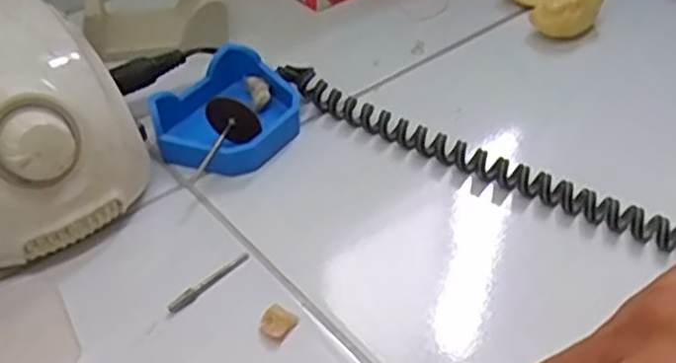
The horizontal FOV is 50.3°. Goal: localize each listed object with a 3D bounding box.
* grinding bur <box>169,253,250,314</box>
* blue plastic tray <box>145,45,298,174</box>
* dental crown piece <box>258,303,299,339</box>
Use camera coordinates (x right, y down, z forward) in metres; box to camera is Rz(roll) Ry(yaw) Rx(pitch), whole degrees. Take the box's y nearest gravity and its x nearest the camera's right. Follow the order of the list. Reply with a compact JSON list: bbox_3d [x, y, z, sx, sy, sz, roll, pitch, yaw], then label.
[{"bbox_3d":[-0.056,0.043,0.315,0.005,0.004,0.043,33,52,31],"label":"grinding bur"},{"bbox_3d":[-0.055,-0.038,0.385,0.064,0.024,0.076,20,46,20],"label":"blue plastic tray"},{"bbox_3d":[-0.026,0.058,0.300,0.015,0.005,0.015,23,47,23],"label":"dental crown piece"}]

